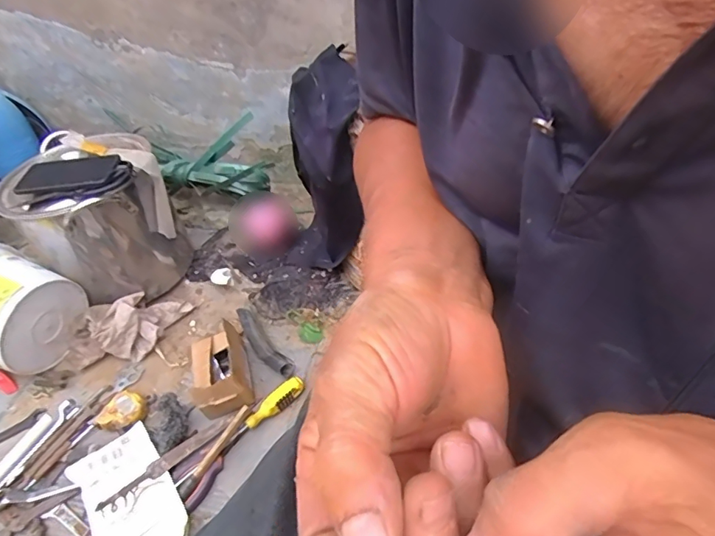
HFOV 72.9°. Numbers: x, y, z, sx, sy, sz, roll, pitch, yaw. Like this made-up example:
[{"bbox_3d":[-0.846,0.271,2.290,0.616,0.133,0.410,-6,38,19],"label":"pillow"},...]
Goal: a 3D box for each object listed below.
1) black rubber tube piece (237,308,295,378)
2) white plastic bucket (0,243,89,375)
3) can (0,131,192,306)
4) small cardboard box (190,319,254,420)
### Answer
[{"bbox_3d":[-0.175,0.138,0.881,0.042,0.028,0.178,-33,51,-25],"label":"black rubber tube piece"},{"bbox_3d":[-0.617,0.077,0.849,0.165,0.208,0.186,11,47,15],"label":"white plastic bucket"},{"bbox_3d":[-0.497,-0.095,0.943,0.252,0.295,0.258,-3,45,3],"label":"can"},{"bbox_3d":[-0.227,0.168,0.796,0.091,0.080,0.138,-20,47,-15],"label":"small cardboard box"}]

